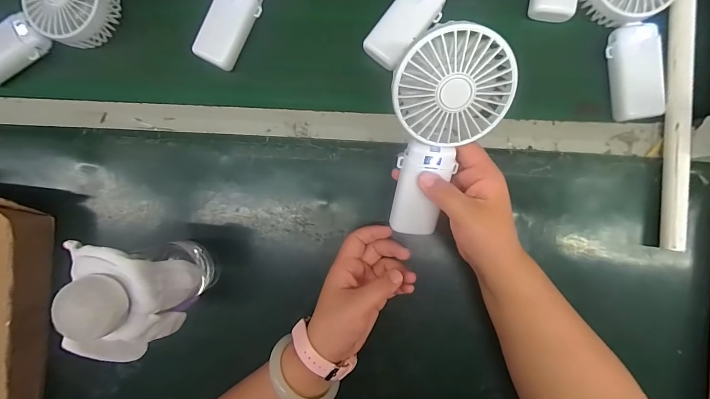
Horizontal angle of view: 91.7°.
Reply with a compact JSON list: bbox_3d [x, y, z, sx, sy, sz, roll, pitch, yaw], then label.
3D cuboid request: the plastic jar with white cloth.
[{"bbox_3d":[-0.180,0.081,0.307,0.080,0.149,0.093,10,91,4],"label":"plastic jar with white cloth"}]

